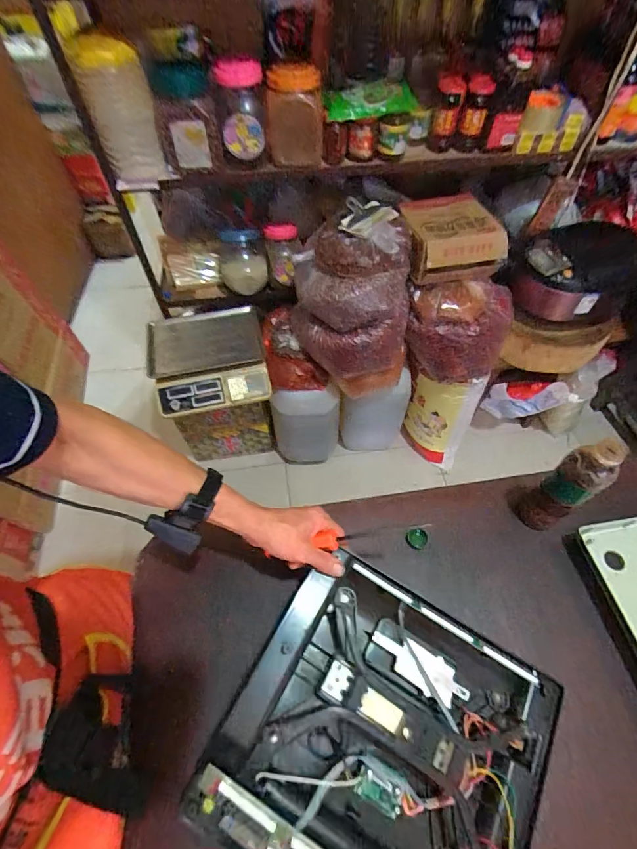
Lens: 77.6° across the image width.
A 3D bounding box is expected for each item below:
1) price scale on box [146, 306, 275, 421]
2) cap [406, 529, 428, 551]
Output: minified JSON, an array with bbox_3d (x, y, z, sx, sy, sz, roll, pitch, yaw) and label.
[{"bbox_3d":[-0.329,-0.207,1.188,0.324,0.092,0.334,-13,58,-7],"label":"price scale on box"},{"bbox_3d":[0.154,0.181,0.622,0.031,0.011,0.031,-1,58,1],"label":"cap"}]

